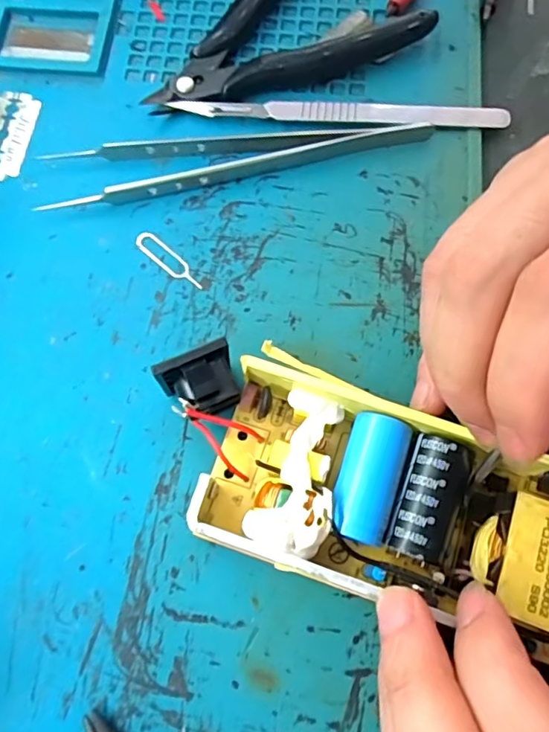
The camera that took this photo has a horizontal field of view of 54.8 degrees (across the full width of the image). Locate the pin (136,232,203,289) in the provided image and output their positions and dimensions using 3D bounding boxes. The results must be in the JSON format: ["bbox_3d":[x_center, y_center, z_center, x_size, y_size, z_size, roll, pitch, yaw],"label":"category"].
[{"bbox_3d":[-0.040,-0.040,0.200,0.033,0.004,0.008,41,79,11],"label":"pin"}]

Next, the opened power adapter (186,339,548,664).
[{"bbox_3d":[0.046,0.043,0.159,0.133,0.025,0.057,19,75,9],"label":"opened power adapter"}]

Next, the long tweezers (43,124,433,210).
[{"bbox_3d":[-0.013,-0.082,0.209,0.151,0.009,0.026,-6,74,-1],"label":"long tweezers"}]

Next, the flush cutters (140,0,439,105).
[{"bbox_3d":[0.000,-0.150,0.224,0.112,0.013,0.071,-16,75,-4],"label":"flush cutters"}]

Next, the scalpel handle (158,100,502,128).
[{"bbox_3d":[0.027,-0.103,0.215,0.133,0.004,0.012,2,74,1],"label":"scalpel handle"}]

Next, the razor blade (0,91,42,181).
[{"bbox_3d":[-0.111,-0.096,0.218,0.022,0.004,0.041,10,75,3],"label":"razor blade"}]

